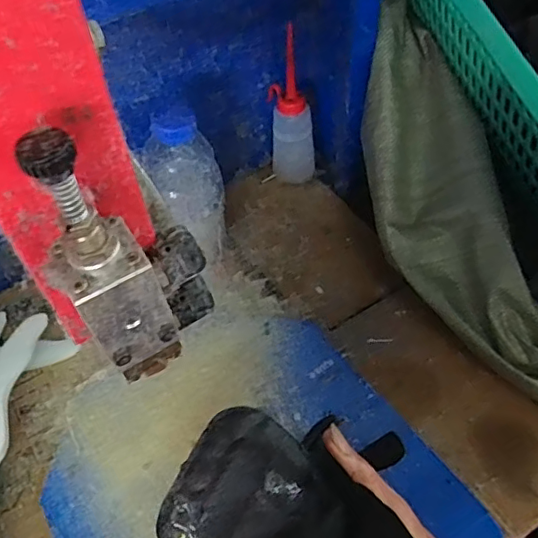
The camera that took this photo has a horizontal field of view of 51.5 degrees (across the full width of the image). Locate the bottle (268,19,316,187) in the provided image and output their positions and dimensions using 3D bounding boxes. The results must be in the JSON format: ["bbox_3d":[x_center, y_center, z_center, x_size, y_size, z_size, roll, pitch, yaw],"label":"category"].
[{"bbox_3d":[0.029,-0.180,0.652,0.058,0.176,0.050,2,53,3],"label":"bottle"}]

